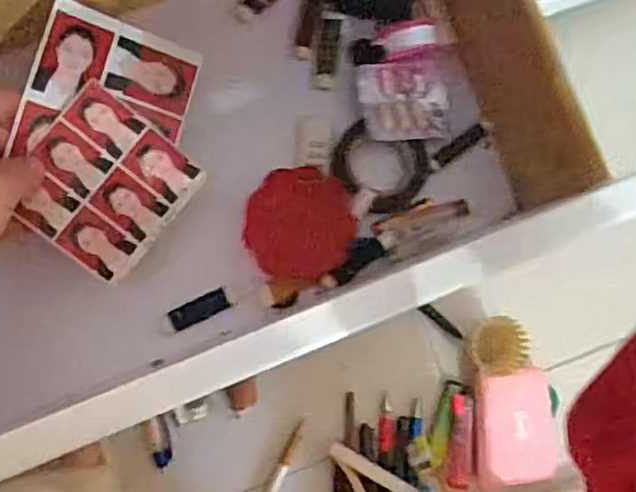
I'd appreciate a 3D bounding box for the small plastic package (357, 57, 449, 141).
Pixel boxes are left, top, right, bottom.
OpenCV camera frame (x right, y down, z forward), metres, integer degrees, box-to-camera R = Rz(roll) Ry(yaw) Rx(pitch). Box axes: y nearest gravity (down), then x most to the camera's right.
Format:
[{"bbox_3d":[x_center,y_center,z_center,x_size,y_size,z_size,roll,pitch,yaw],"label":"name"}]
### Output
[{"bbox_3d":[0.058,-0.098,0.474,0.060,0.008,0.055,-10,82,-15],"label":"small plastic package"}]

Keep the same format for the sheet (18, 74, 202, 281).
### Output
[{"bbox_3d":[-0.122,-0.035,0.408,0.081,0.005,0.087,39,87,-17],"label":"sheet"}]

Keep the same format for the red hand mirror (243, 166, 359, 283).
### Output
[{"bbox_3d":[-0.011,-0.014,0.456,0.070,0.015,0.070,2,96,17],"label":"red hand mirror"}]

